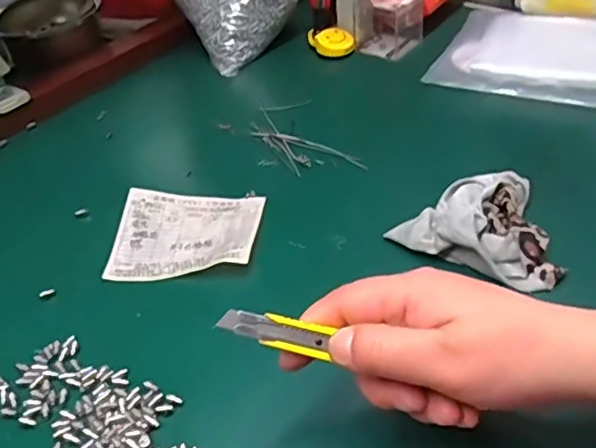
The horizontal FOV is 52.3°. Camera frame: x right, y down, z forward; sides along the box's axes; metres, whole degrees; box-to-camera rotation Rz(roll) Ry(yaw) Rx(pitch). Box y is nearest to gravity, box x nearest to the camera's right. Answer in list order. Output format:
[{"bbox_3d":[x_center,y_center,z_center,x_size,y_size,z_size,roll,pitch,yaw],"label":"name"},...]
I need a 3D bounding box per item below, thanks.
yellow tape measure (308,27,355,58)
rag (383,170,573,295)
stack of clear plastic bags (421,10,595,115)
[{"bbox_3d":[0.038,-0.204,0.682,0.052,0.019,0.045,-3,41,5],"label":"yellow tape measure"},{"bbox_3d":[0.136,-0.004,0.426,0.108,0.031,0.095,23,49,30],"label":"rag"},{"bbox_3d":[0.275,-0.166,0.596,0.259,0.027,0.176,18,46,26],"label":"stack of clear plastic bags"}]

